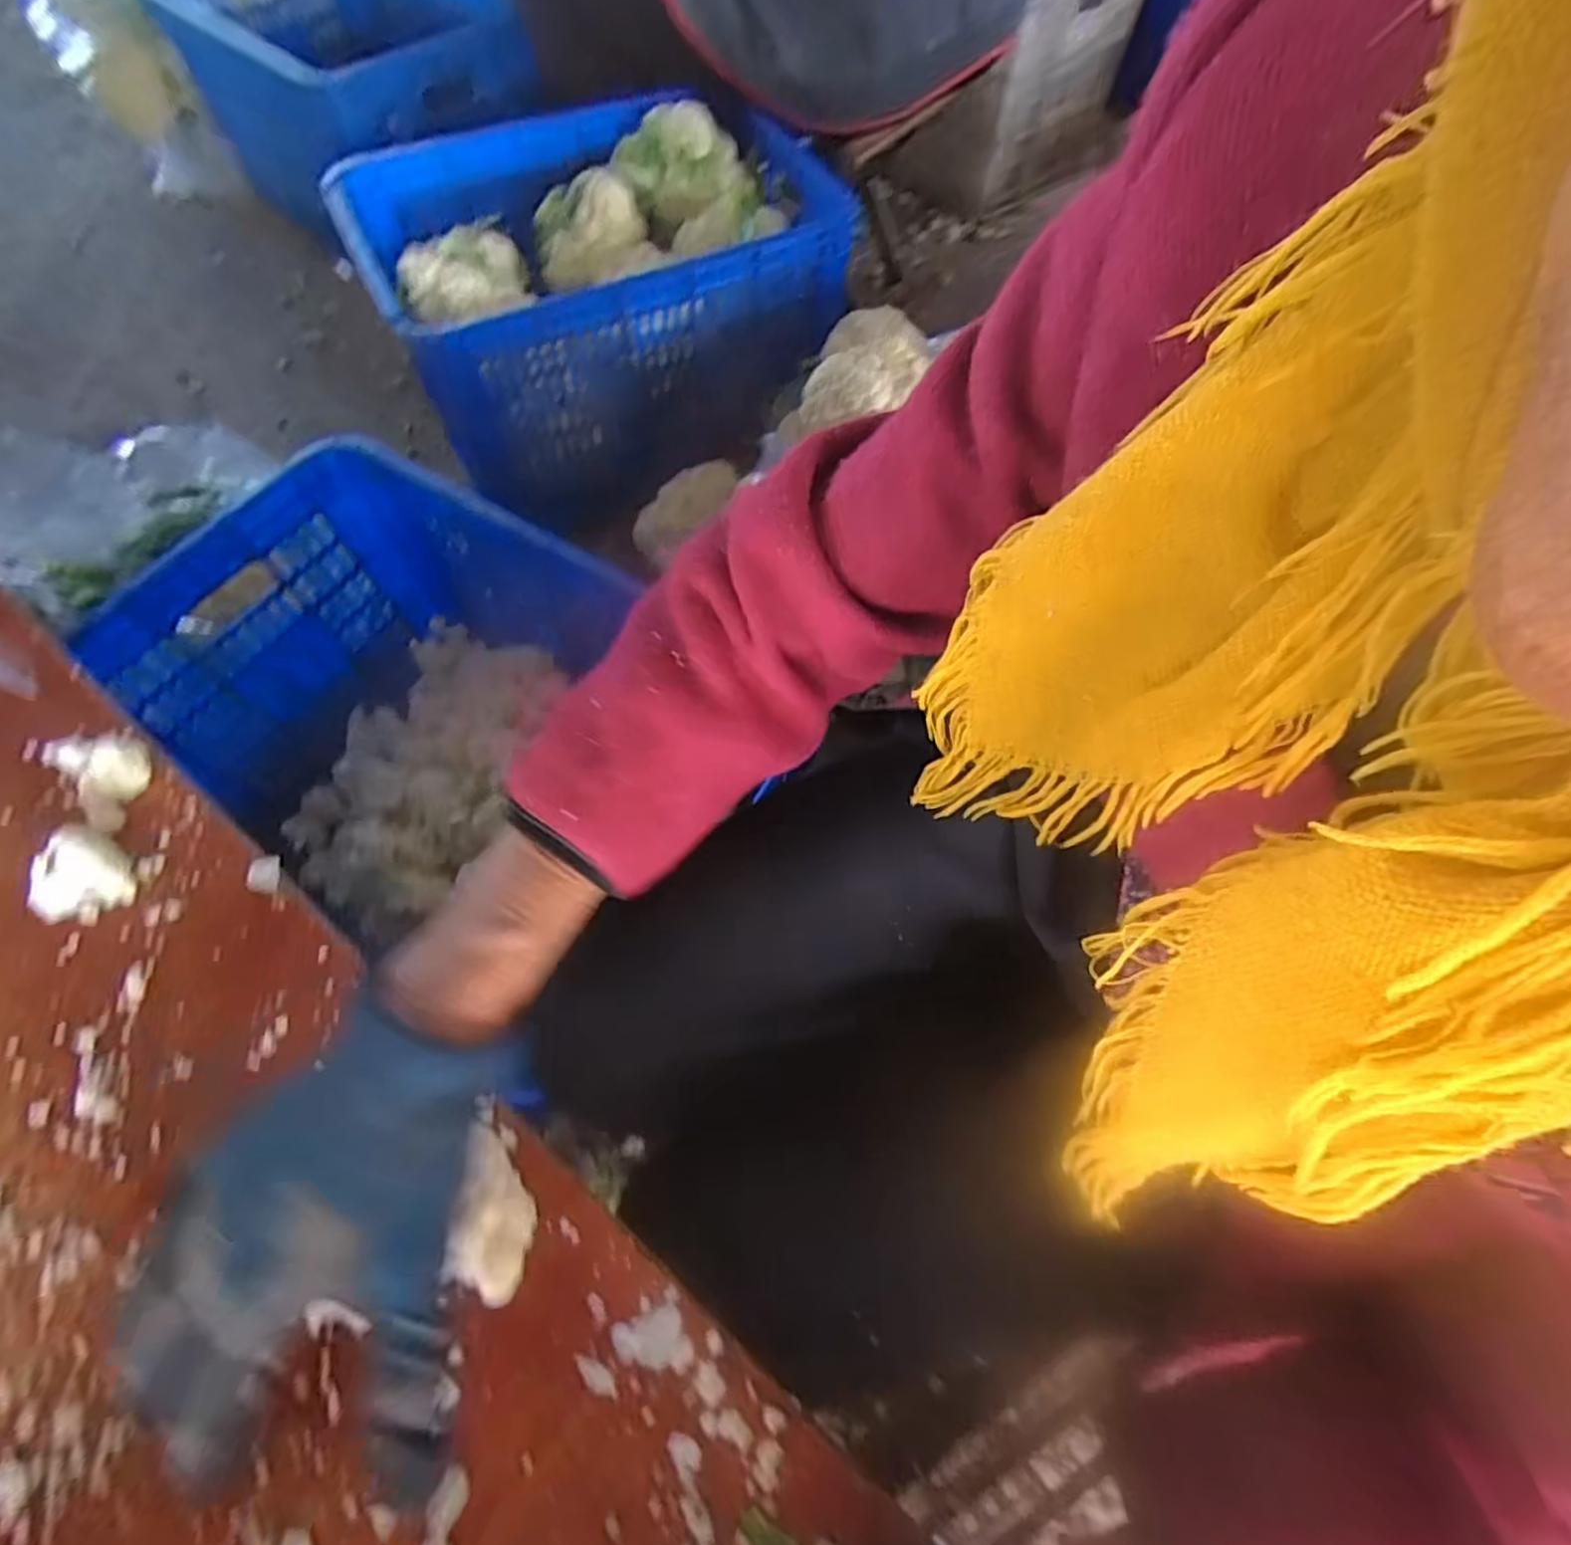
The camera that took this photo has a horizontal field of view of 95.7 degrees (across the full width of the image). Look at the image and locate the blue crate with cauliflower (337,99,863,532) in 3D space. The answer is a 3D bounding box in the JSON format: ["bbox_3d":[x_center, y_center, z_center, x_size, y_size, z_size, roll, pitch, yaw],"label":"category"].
[{"bbox_3d":[-0.209,-0.582,0.892,0.517,0.282,0.363,-25,68,-12],"label":"blue crate with cauliflower"}]

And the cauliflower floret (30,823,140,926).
[{"bbox_3d":[-0.341,0.053,0.343,0.036,0.025,0.045,25,66,9],"label":"cauliflower floret"}]

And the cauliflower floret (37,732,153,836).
[{"bbox_3d":[-0.352,0.000,0.369,0.035,0.022,0.047,-37,71,-18],"label":"cauliflower floret"}]

